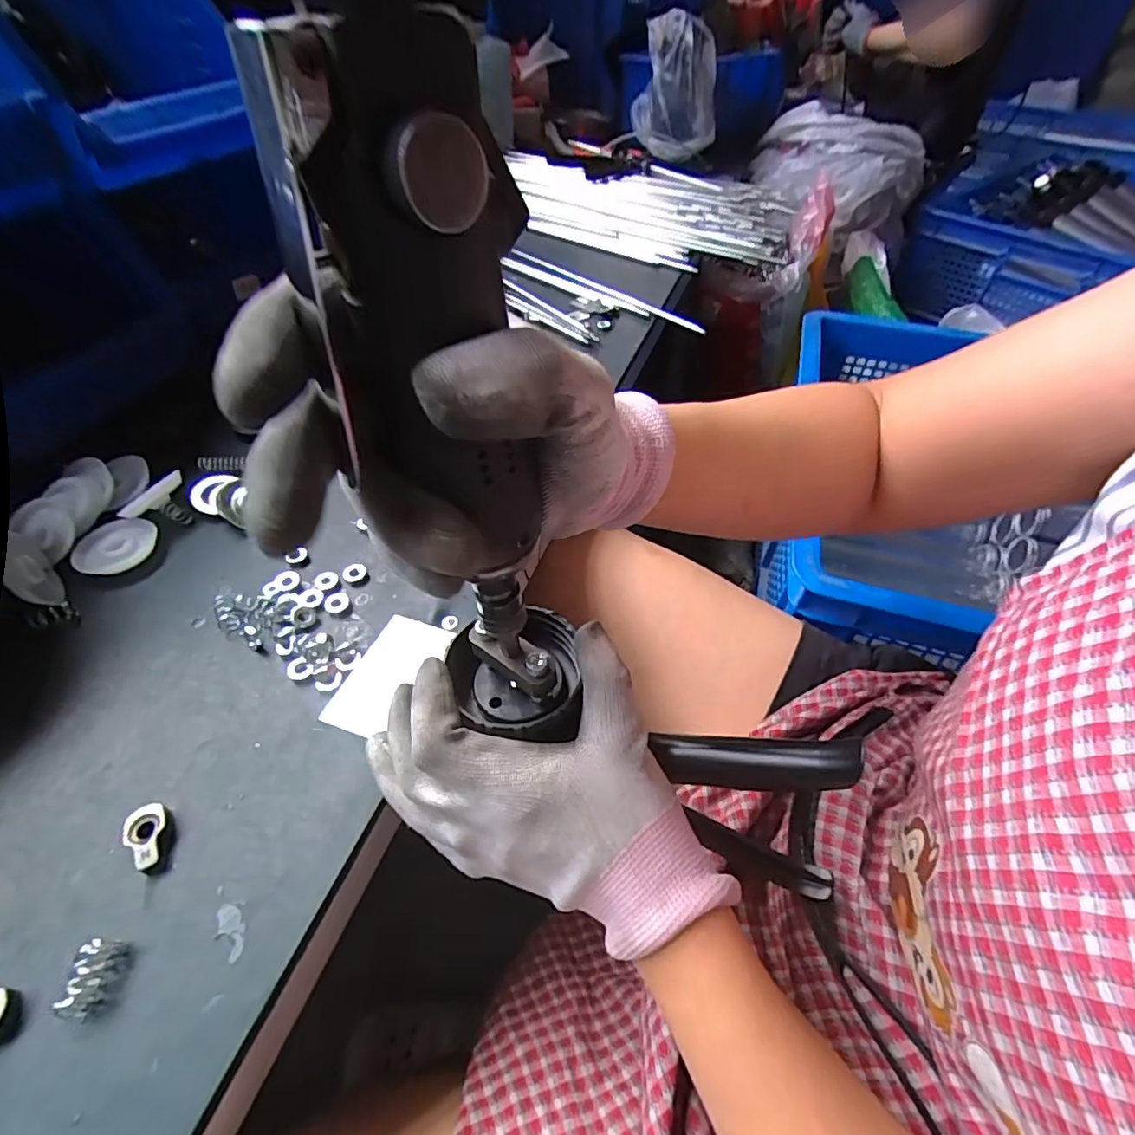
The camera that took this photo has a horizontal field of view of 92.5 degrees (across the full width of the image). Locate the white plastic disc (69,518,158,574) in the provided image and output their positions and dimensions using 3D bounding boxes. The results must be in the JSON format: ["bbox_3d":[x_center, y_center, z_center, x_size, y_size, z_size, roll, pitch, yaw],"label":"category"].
[{"bbox_3d":[-0.309,-0.015,0.373,0.049,0.006,0.049,0,49,0],"label":"white plastic disc"}]

